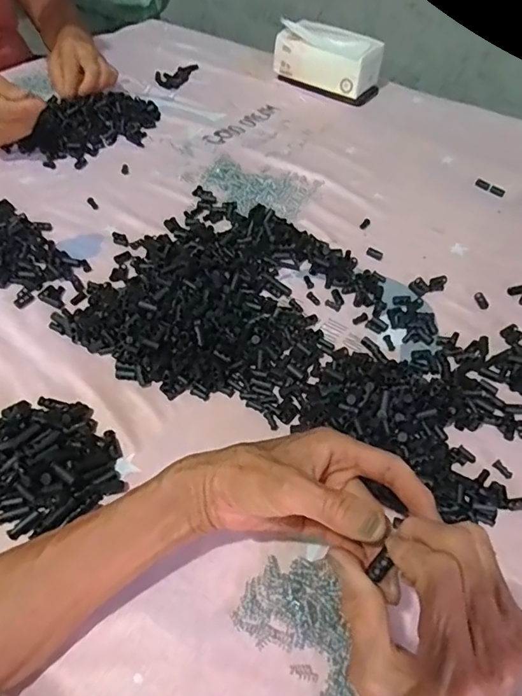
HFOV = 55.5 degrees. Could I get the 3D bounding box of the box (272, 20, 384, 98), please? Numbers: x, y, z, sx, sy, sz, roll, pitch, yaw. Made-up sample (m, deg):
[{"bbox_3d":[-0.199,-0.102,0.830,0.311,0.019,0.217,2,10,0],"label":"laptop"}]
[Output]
[{"bbox_3d":[0.112,-0.490,0.841,0.164,0.077,0.078,30,55,19],"label":"box"}]

